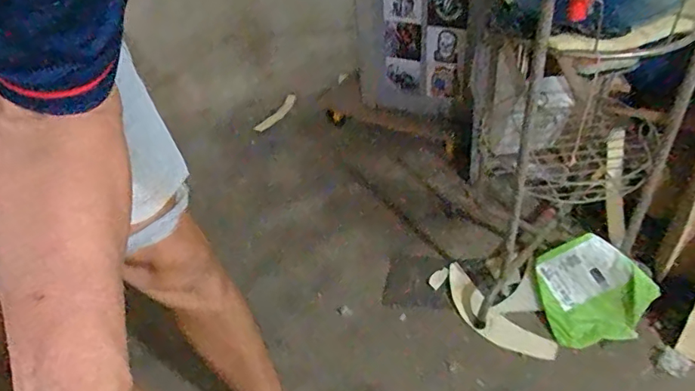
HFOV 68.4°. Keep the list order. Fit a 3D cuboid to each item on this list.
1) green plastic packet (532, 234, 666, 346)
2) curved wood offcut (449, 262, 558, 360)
[{"bbox_3d":[0.468,0.177,0.974,0.189,0.029,0.191,-20,75,19],"label":"green plastic packet"},{"bbox_3d":[0.282,0.236,1.018,0.089,0.028,0.258,-27,43,-23],"label":"curved wood offcut"}]

